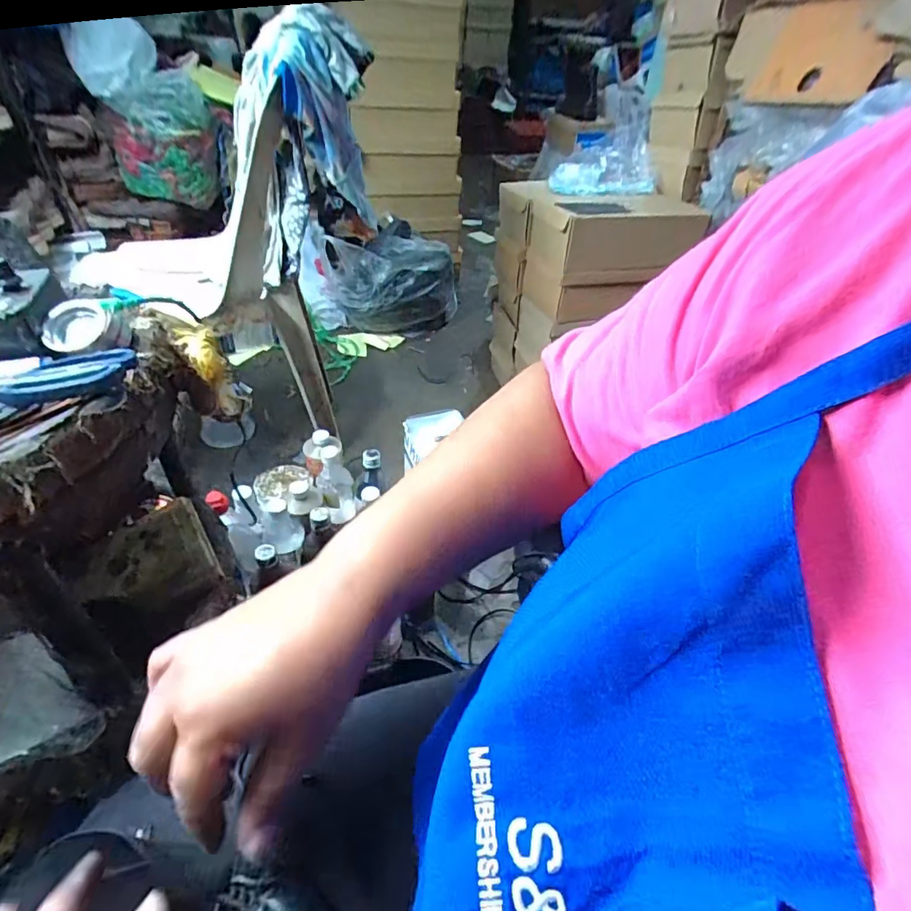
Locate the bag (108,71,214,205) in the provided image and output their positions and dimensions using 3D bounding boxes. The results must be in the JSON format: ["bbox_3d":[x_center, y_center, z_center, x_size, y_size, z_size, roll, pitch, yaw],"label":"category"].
[{"bbox_3d":[-0.796,-0.863,1.414,0.249,0.295,0.173,-17,45,-23],"label":"bag"}]

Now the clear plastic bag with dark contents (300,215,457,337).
[{"bbox_3d":[-0.232,-0.550,1.633,0.476,0.271,0.224,-13,44,-20],"label":"clear plastic bag with dark contents"}]

